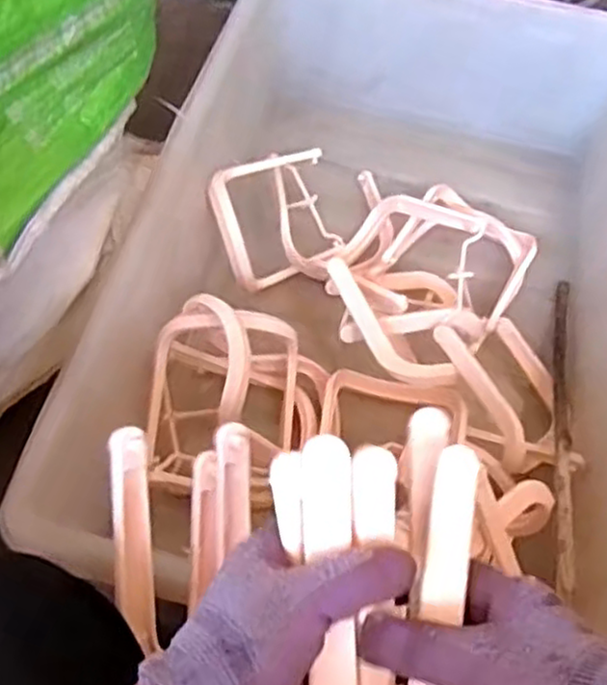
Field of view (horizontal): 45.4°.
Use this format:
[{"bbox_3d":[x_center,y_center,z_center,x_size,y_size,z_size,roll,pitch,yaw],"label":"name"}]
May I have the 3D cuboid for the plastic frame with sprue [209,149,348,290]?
[{"bbox_3d":[-0.033,-0.165,0.965,0.187,0.067,0.164,-31,107,-47],"label":"plastic frame with sprue"}]

